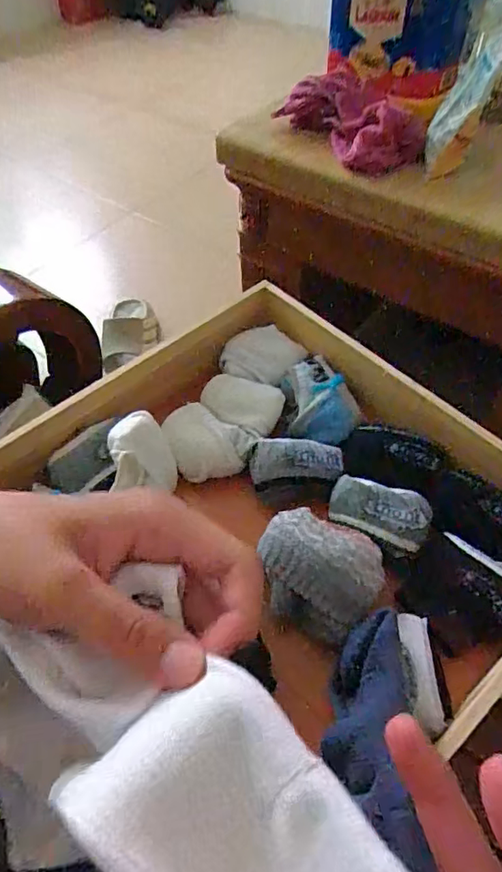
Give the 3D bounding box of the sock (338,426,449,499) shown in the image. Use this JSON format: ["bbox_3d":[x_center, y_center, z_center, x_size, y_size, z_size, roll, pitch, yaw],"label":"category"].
[{"bbox_3d":[0.128,0.022,0.501,0.091,0.033,0.053,15,55,14],"label":"sock"}]

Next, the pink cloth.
[{"bbox_3d":[0.153,-0.461,0.795,0.131,0.103,0.192,-33,57,-20],"label":"pink cloth"}]

